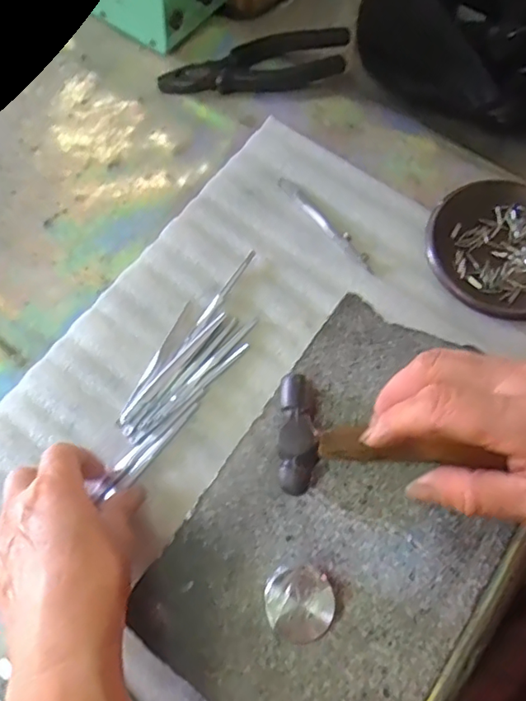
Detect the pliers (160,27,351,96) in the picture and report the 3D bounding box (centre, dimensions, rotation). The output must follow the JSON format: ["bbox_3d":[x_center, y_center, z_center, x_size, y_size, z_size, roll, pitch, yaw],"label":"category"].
[{"bbox_3d":[-0.007,-0.254,0.475,0.165,0.016,0.051,-11,68,-2],"label":"pliers"}]

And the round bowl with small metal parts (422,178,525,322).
[{"bbox_3d":[0.180,-0.075,0.400,0.114,0.015,0.110,-1,68,2],"label":"round bowl with small metal parts"}]

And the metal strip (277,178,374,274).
[{"bbox_3d":[0.049,-0.099,0.419,0.012,0.004,0.106,-37,72,-12],"label":"metal strip"}]

